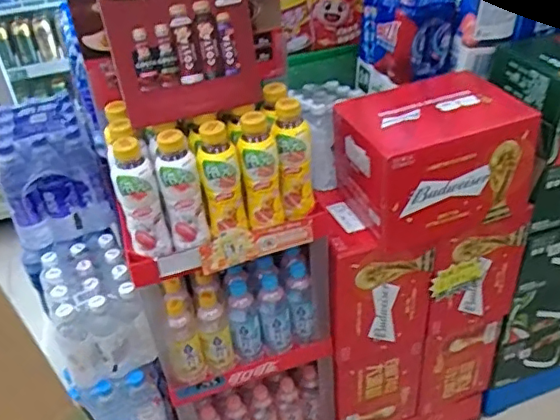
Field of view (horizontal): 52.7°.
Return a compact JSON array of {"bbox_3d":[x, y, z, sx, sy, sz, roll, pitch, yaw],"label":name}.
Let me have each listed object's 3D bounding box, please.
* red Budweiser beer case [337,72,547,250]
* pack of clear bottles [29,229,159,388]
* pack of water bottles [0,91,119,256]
[{"bbox_3d":[0.290,-0.100,1.109,0.316,0.226,0.243,-16,32,-13],"label":"red Budweiser beer case"},{"bbox_3d":[-0.379,0.189,1.148,0.172,0.176,0.276,-22,34,-22],"label":"pack of clear bottles"},{"bbox_3d":[-0.484,-0.081,1.189,0.186,0.236,0.203,-19,33,-19],"label":"pack of water bottles"}]

